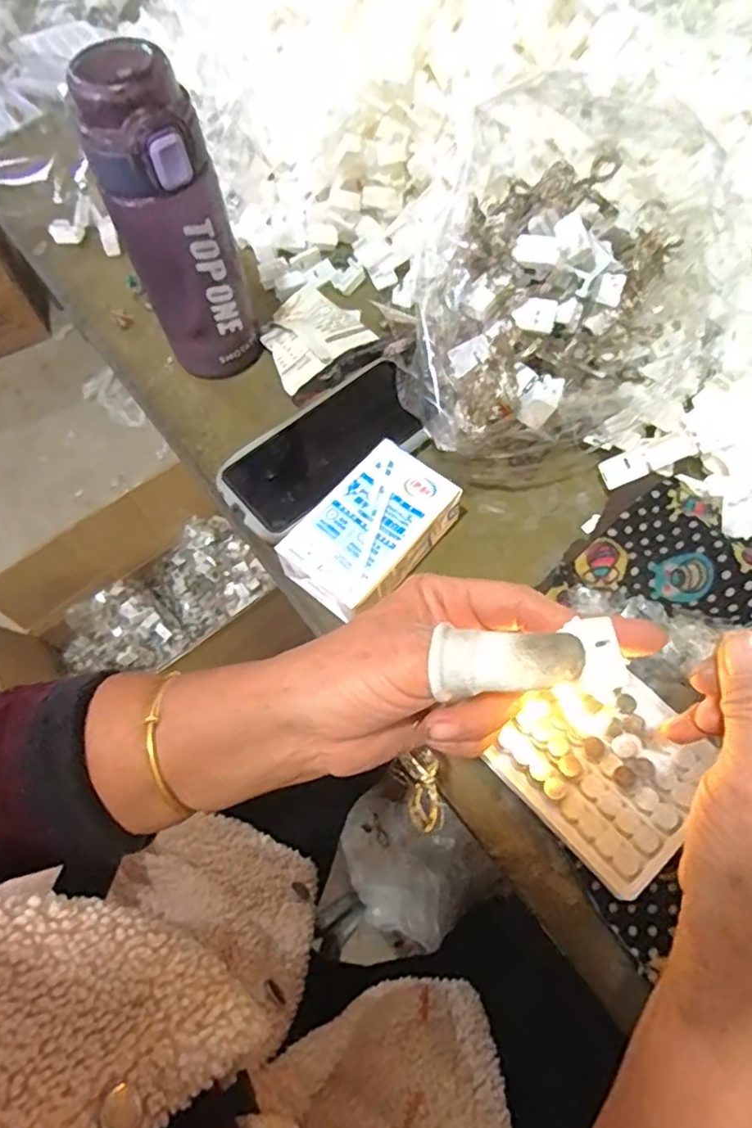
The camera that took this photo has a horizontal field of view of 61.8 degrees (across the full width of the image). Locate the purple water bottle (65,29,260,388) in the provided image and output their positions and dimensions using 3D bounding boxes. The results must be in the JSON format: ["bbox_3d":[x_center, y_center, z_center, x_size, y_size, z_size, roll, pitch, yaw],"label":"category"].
[{"bbox_3d":[-0.130,-0.216,0.416,0.067,0.196,0.059,-19,64,-6],"label":"purple water bottle"}]

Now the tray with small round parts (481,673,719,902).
[{"bbox_3d":[0.127,0.109,0.343,0.092,0.013,0.096,-40,68,-15],"label":"tray with small round parts"}]

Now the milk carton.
[{"bbox_3d":[-0.001,-0.018,0.405,0.071,0.035,0.109,37,71,19],"label":"milk carton"}]

